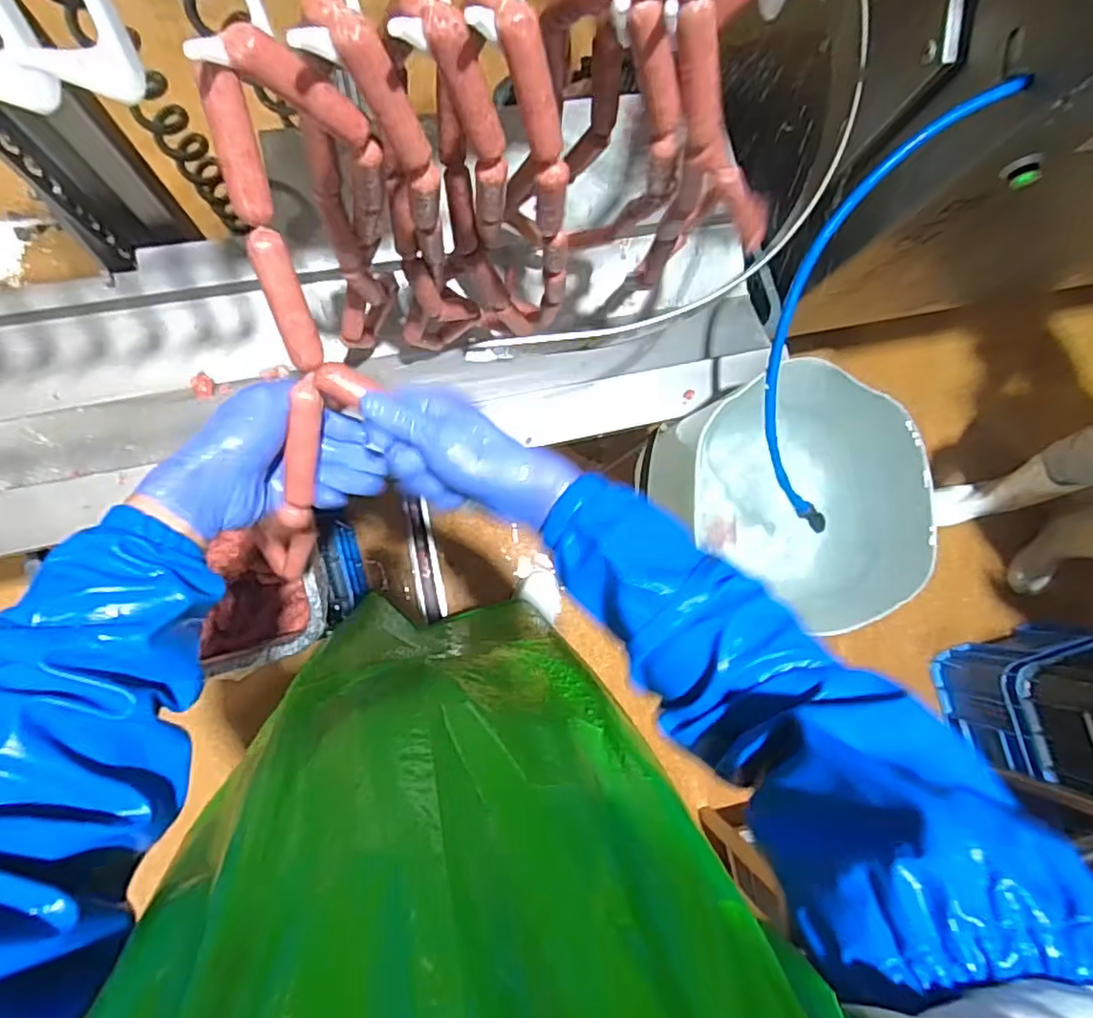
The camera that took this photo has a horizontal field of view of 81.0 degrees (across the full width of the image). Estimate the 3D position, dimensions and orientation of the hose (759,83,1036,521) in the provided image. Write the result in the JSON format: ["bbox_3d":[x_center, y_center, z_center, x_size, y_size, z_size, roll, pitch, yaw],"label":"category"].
[{"bbox_3d":[0.327,-0.206,0.697,0.142,0.037,0.480,12,112,-7],"label":"hose"}]

